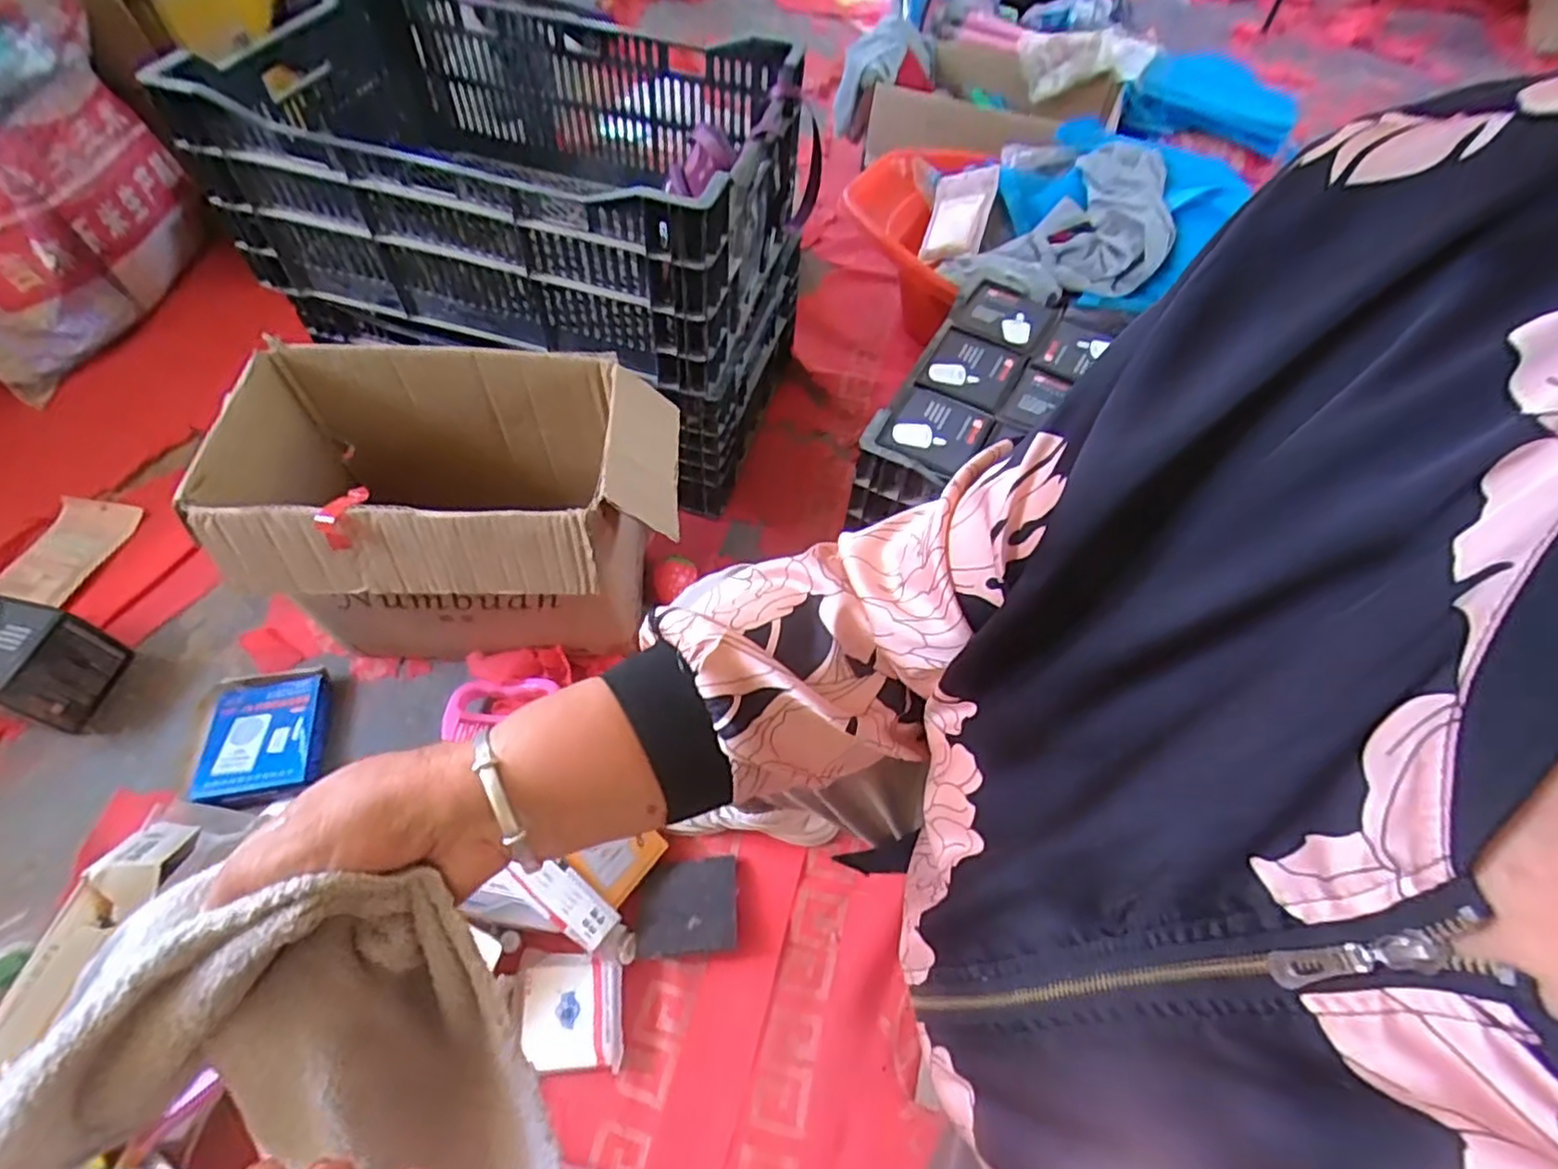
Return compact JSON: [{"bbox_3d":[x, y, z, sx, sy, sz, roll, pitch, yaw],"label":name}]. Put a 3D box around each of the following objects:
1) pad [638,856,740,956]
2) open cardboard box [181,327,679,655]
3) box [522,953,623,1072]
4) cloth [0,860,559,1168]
[{"bbox_3d":[-0.094,0.333,0.728,0.097,0.027,0.087,-2,56,-5],"label":"pad"},{"bbox_3d":[-0.321,-0.071,0.772,0.411,0.274,0.234,1,56,-3],"label":"open cardboard box"},{"bbox_3d":[-0.194,0.403,0.664,0.088,0.024,0.094,-3,57,-6],"label":"box"},{"bbox_3d":[-0.173,0.182,0.278,0.173,0.111,0.104,5,56,0],"label":"cloth"}]

